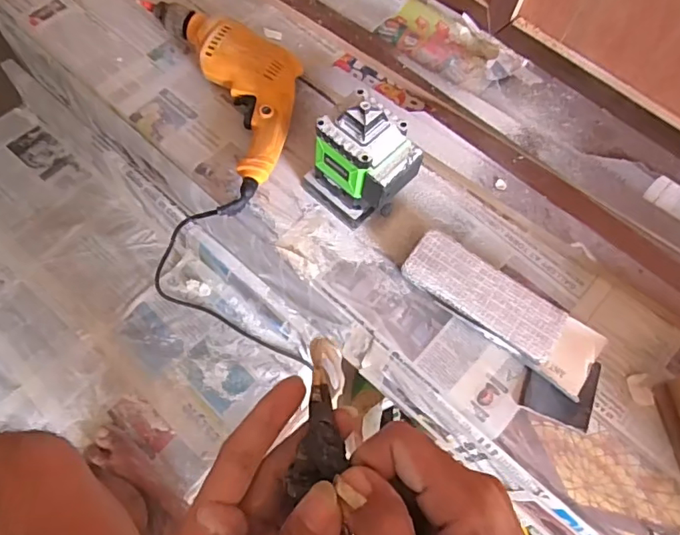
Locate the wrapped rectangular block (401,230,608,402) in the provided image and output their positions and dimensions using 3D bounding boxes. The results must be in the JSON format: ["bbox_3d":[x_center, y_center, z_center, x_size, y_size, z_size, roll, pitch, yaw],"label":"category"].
[{"bbox_3d":[0.191,0.046,0.605,0.244,0.028,0.081,36,73,12],"label":"wrapped rectangular block"}]

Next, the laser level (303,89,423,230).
[{"bbox_3d":[0.027,-0.122,0.604,0.082,0.152,0.114,-41,74,-20],"label":"laser level"}]

